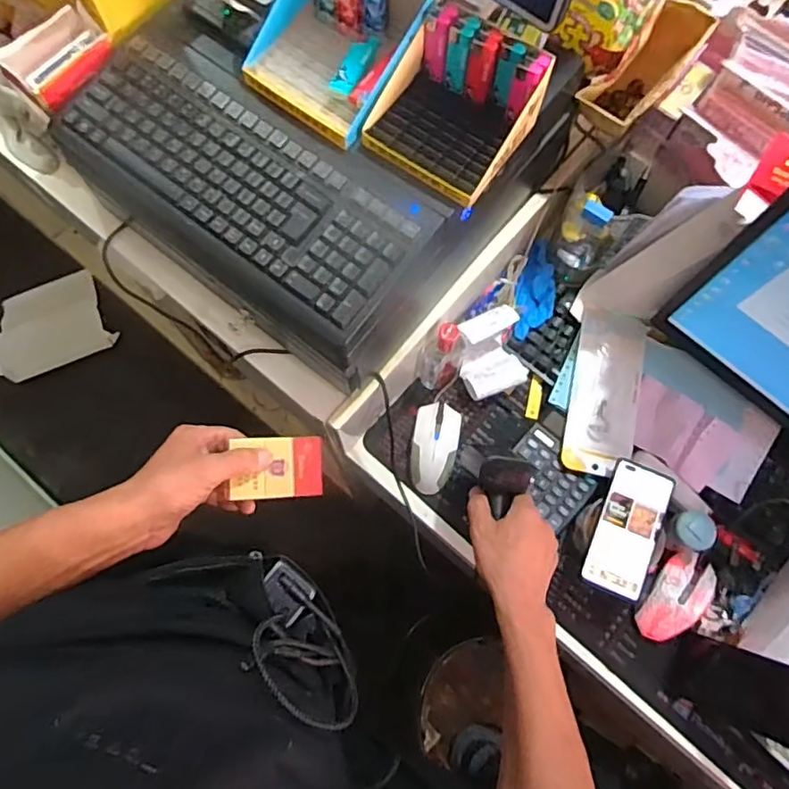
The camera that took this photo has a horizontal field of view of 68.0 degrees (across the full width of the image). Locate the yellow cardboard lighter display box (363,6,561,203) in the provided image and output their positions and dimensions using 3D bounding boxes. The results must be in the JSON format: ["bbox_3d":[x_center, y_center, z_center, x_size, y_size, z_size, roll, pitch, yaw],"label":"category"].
[{"bbox_3d":[0.054,-0.267,0.542,0.132,0.077,0.124,34,76,9],"label":"yellow cardboard lighter display box"}]

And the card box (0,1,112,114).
[{"bbox_3d":[-0.349,-0.357,0.611,0.092,0.030,0.109,39,77,10],"label":"card box"}]

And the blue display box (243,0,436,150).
[{"bbox_3d":[-0.056,-0.344,0.558,0.145,0.083,0.149,35,76,9],"label":"blue display box"}]

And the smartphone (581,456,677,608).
[{"bbox_3d":[0.285,0.163,0.709,0.073,0.013,0.159,22,74,6],"label":"smartphone"}]

